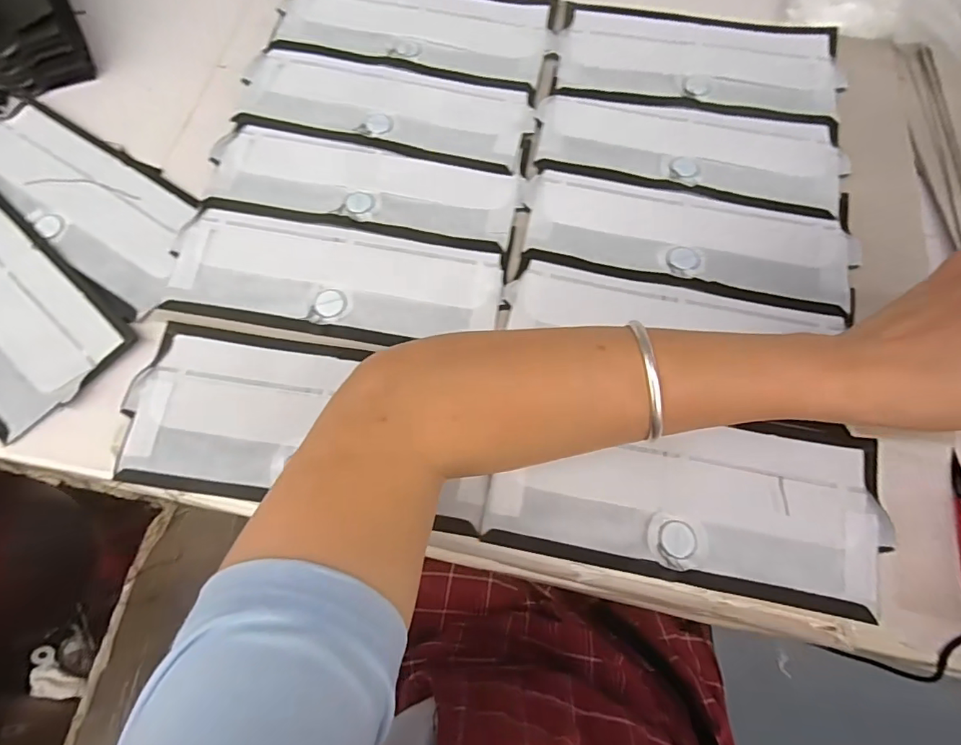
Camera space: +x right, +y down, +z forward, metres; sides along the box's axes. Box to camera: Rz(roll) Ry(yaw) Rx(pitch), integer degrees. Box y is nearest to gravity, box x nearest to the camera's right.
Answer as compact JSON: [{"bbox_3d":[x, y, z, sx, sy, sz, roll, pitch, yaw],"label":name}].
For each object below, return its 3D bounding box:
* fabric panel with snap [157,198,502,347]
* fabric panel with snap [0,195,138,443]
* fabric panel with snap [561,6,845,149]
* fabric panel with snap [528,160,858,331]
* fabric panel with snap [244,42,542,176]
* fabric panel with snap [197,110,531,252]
[{"bbox_3d":[-0.101,-0.070,0.361,0.232,0.004,0.090,9,72,2],"label":"fabric panel with snap"},{"bbox_3d":[-0.374,-0.063,0.379,0.233,0.008,0.109,40,76,11],"label":"fabric panel with snap"},{"bbox_3d":[0.188,-0.264,0.435,0.232,0.007,0.114,12,72,4],"label":"fabric panel with snap"},{"bbox_3d":[0.155,-0.104,0.377,0.235,0.010,0.093,11,73,3],"label":"fabric panel with snap"},{"bbox_3d":[-0.074,-0.226,0.416,0.235,0.004,0.085,11,73,3],"label":"fabric panel with snap"},{"bbox_3d":[-0.089,-0.145,0.391,0.235,0.007,0.083,13,73,3],"label":"fabric panel with snap"}]

